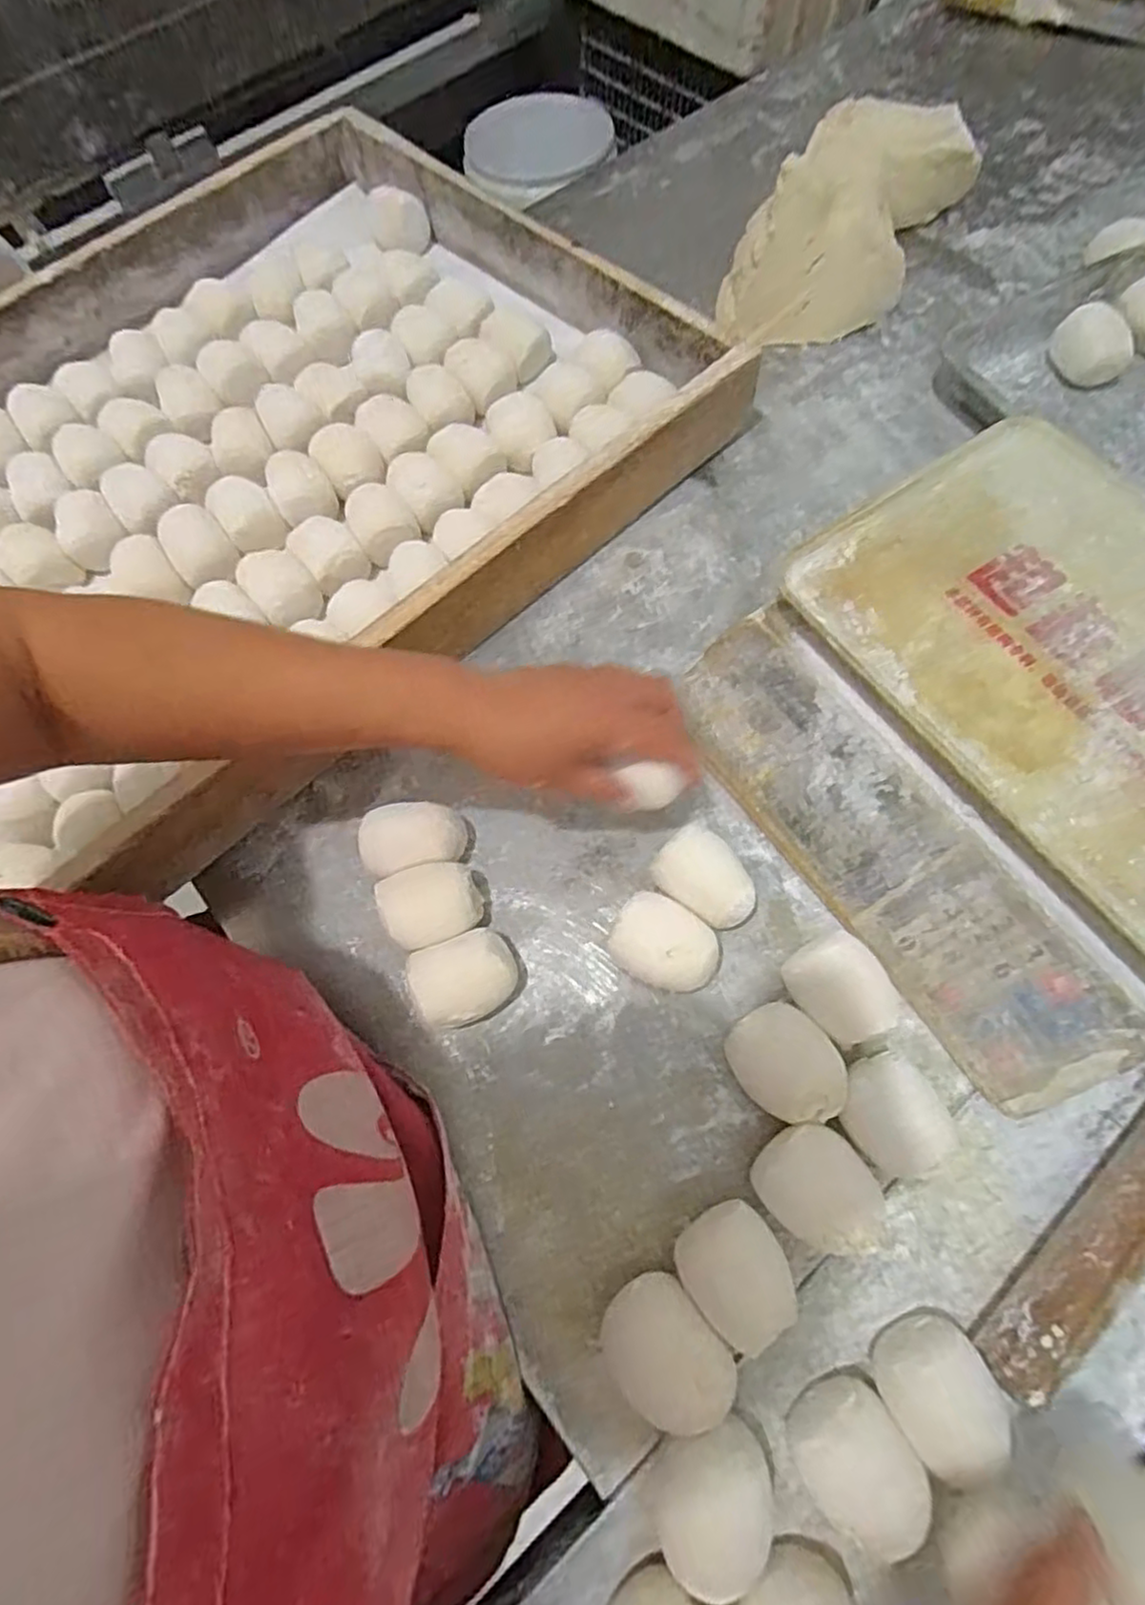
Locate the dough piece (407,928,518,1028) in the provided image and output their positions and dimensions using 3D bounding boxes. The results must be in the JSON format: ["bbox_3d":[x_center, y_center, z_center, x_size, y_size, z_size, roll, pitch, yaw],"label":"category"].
[{"bbox_3d":[-0.067,0.107,0.429,0.064,0.038,0.057,-21,69,-6],"label":"dough piece"}]

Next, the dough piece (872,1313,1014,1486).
[{"bbox_3d":[0.182,0.294,0.340,0.052,0.039,0.070,-25,69,-7],"label":"dough piece"}]

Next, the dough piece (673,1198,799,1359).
[{"bbox_3d":[0.086,0.247,0.366,0.050,0.032,0.058,-30,70,-9],"label":"dough piece"}]

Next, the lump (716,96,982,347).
[{"bbox_3d":[0.267,-0.563,0.647,0.167,0.095,0.313,23,71,12],"label":"lump"}]

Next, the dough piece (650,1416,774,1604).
[{"bbox_3d":[0.067,0.332,0.330,0.054,0.040,0.058,-1,68,2],"label":"dough piece"}]

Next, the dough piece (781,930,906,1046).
[{"bbox_3d":[0.155,0.111,0.412,0.050,0.043,0.064,-28,70,-8],"label":"dough piece"}]

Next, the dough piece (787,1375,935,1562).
[{"bbox_3d":[0.137,0.320,0.331,0.053,0.033,0.070,-28,69,-8],"label":"dough piece"}]

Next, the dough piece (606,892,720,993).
[{"bbox_3d":[0.057,0.087,0.427,0.062,0.040,0.053,25,71,12],"label":"dough piece"}]

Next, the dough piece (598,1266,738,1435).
[{"bbox_3d":[0.049,0.285,0.361,0.052,0.033,0.064,-39,72,-12],"label":"dough piece"}]

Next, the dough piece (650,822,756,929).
[{"bbox_3d":[0.083,0.051,0.440,0.063,0.042,0.045,37,74,16],"label":"dough piece"}]

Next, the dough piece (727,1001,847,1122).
[{"bbox_3d":[0.121,0.150,0.397,0.052,0.045,0.064,-35,71,-11],"label":"dough piece"}]

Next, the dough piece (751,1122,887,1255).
[{"bbox_3d":[0.132,0.207,0.372,0.050,0.054,0.063,-41,72,-13],"label":"dough piece"}]

